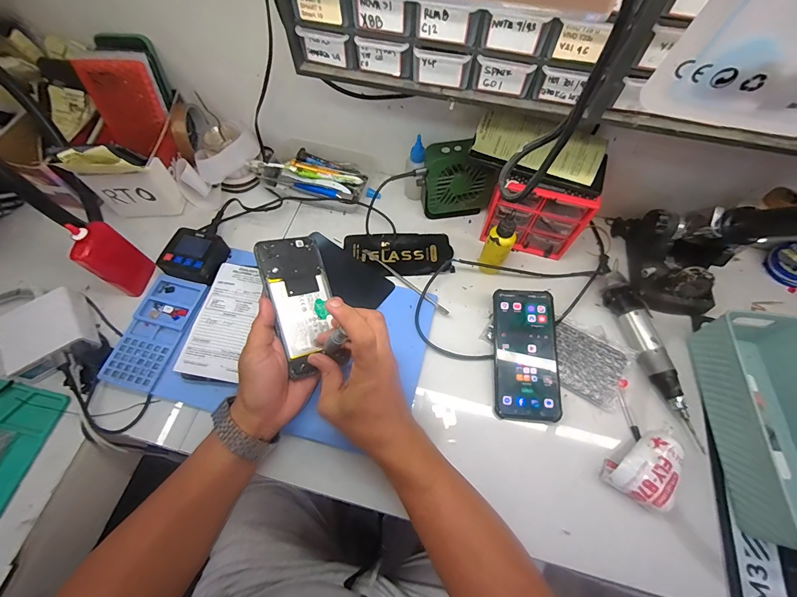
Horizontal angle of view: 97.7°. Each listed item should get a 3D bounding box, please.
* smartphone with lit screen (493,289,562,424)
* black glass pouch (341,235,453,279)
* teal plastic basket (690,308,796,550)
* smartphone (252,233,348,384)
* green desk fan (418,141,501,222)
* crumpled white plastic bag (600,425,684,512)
[{"bbox_3d":[0.162,0.068,0.444,0.078,0.008,0.165,3,71,8],"label":"smartphone with lit screen"},{"bbox_3d":[0.000,-0.068,0.528,0.160,0.013,0.069,-1,63,-2],"label":"black glass pouch"},{"bbox_3d":[0.418,0.138,0.390,0.105,0.071,0.241,2,63,-1],"label":"teal plastic basket"},{"bbox_3d":[-0.114,0.005,0.408,0.075,0.010,0.159,-9,79,-30],"label":"smartphone"},{"bbox_3d":[0.086,-0.174,0.521,0.108,0.114,0.050,-7,64,-5],"label":"green desk fan"},{"bbox_3d":[0.280,0.181,0.390,0.059,0.034,0.098,39,68,16],"label":"crumpled white plastic bag"}]

